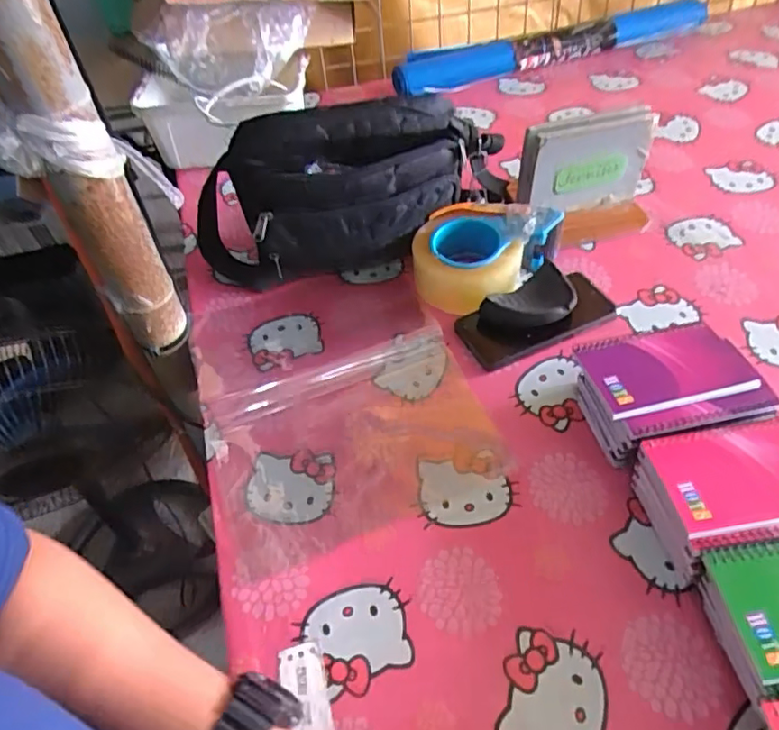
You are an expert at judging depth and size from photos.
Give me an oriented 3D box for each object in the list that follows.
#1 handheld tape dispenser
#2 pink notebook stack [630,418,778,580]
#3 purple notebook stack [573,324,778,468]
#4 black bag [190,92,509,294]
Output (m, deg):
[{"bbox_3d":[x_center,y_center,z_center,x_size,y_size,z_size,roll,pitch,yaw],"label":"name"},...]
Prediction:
[{"bbox_3d":[0.108,-0.122,0.663,0.158,0.064,0.125,-1,50,4],"label":"handheld tape dispenser"},{"bbox_3d":[0.272,0.102,0.462,0.134,0.058,0.096,-8,49,-2],"label":"pink notebook stack"},{"bbox_3d":[0.246,0.024,0.530,0.138,0.064,0.109,-11,50,-4],"label":"purple notebook stack"},{"bbox_3d":[-0.051,-0.186,0.661,0.362,0.177,0.119,-4,49,1],"label":"black bag"}]

